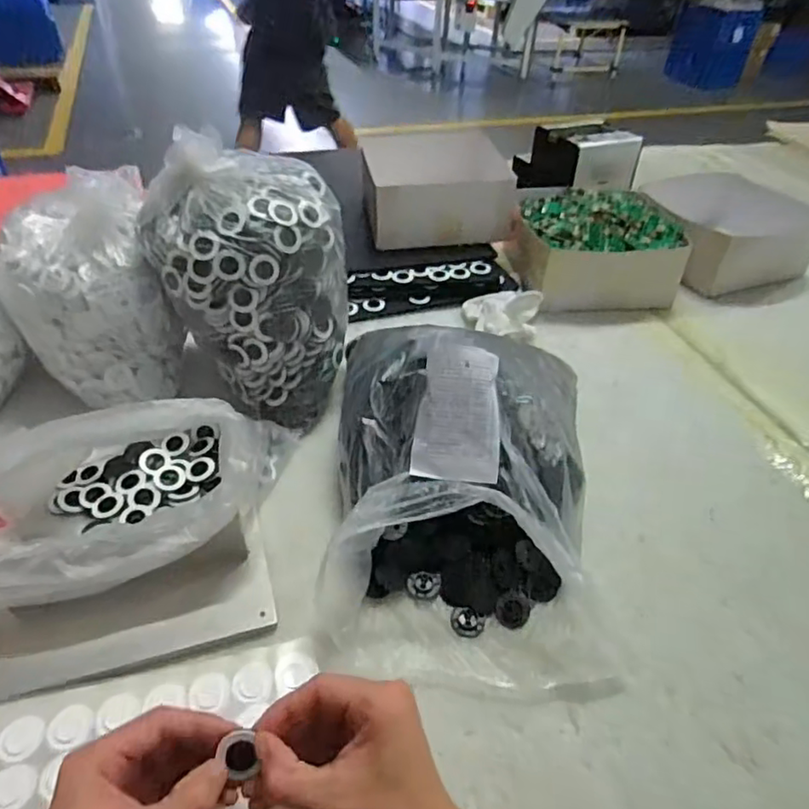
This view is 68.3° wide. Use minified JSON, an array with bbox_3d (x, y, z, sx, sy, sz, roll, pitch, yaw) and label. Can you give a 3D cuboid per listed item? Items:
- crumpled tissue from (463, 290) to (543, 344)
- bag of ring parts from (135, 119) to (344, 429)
[{"bbox_3d":[0.126,-0.126,0.770,0.094,0.055,0.067,10,42,6],"label":"crumpled tissue"},{"bbox_3d":[-0.151,-0.123,0.596,0.178,0.217,0.151,15,43,12],"label":"bag of ring parts"}]

